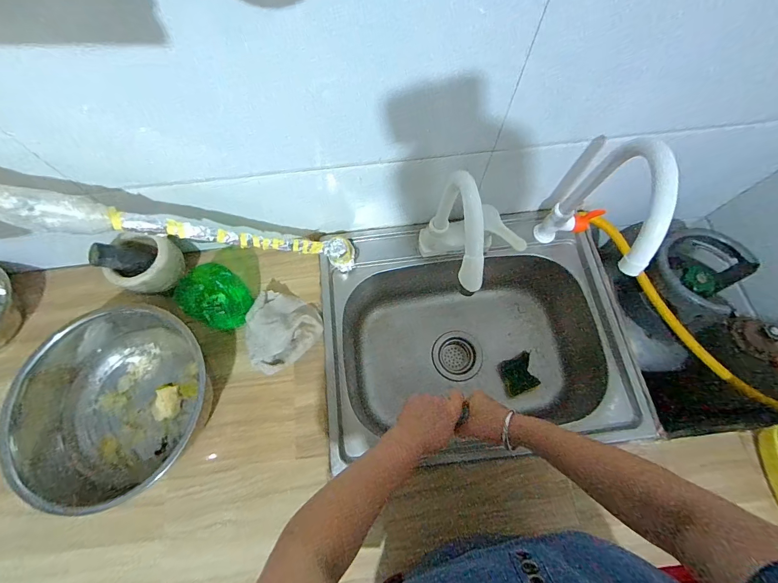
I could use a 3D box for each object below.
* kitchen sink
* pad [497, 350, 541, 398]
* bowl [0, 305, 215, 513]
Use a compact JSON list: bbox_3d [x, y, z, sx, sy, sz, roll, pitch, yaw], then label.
[{"bbox_3d":[0.149,0.093,0.696,0.526,0.189,0.419,-7,70,-2],"label":"kitchen sink"},{"bbox_3d":[0.275,0.178,0.735,0.075,0.012,0.078,-29,71,33],"label":"pad"},{"bbox_3d":[-0.426,0.173,0.542,0.272,0.101,0.287,0,70,1],"label":"bowl"}]

